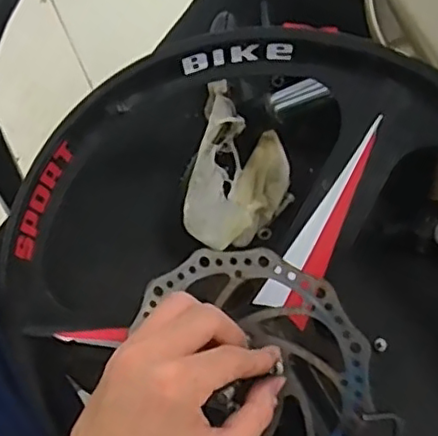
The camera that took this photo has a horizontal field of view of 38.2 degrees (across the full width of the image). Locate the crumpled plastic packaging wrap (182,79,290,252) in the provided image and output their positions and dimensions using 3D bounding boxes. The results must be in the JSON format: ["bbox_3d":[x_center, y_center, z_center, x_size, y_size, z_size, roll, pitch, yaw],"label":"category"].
[{"bbox_3d":[0.018,-0.032,0.486,0.068,0.098,0.111,11,73,5],"label":"crumpled plastic packaging wrap"}]

